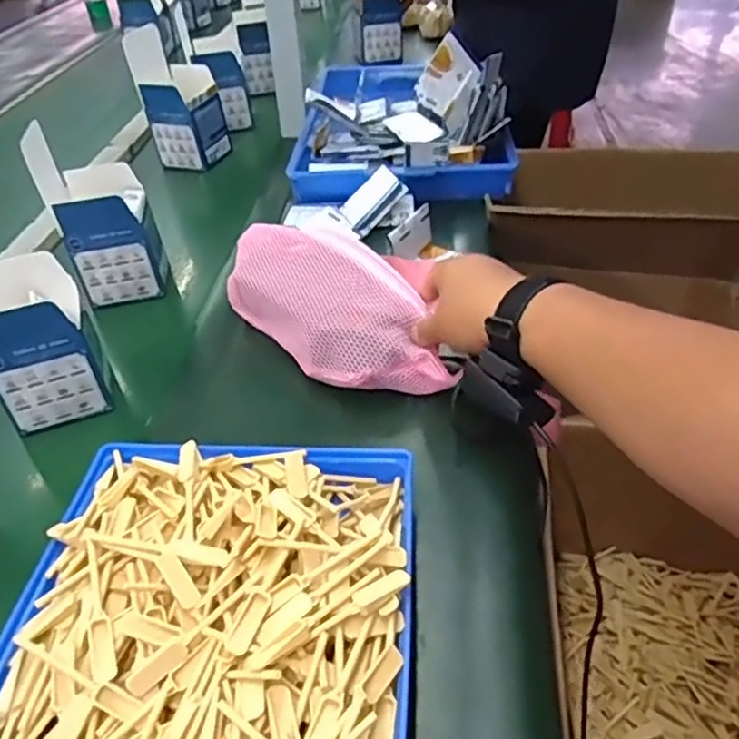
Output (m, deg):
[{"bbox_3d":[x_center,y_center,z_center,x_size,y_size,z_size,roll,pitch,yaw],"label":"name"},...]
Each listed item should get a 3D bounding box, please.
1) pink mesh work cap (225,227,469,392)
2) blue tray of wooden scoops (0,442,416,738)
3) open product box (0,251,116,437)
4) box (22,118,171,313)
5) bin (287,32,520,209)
[{"bbox_3d":[-0.033,-0.068,0.625,0.124,0.063,0.288,-30,49,-27],"label":"pink mesh work cap"},{"bbox_3d":[-0.096,0.166,0.367,0.234,0.048,0.312,2,41,5],"label":"blue tray of wooden scoops"},{"bbox_3d":[-0.292,-0.036,0.568,0.092,0.182,0.097,-16,43,-14],"label":"open product box"},{"bbox_3d":[-0.284,-0.155,0.712,0.099,0.175,0.091,-8,41,-6],"label":"box"},{"bbox_3d":[0.040,-0.329,0.877,0.278,0.117,0.232,-2,41,1],"label":"bin"}]

